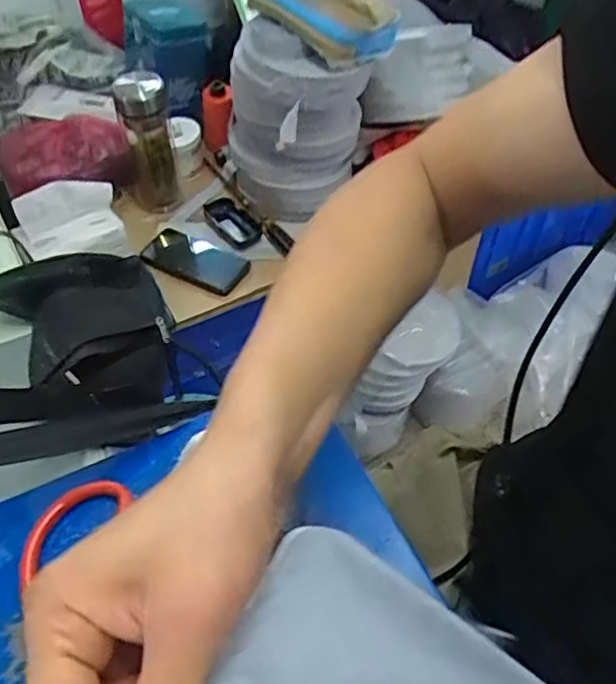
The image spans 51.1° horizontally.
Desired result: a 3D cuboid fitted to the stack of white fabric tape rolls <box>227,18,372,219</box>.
[{"bbox_3d":[-0.026,-0.351,1.040,0.187,0.255,0.178,-33,59,-25],"label":"stack of white fabric tape rolls"}]

